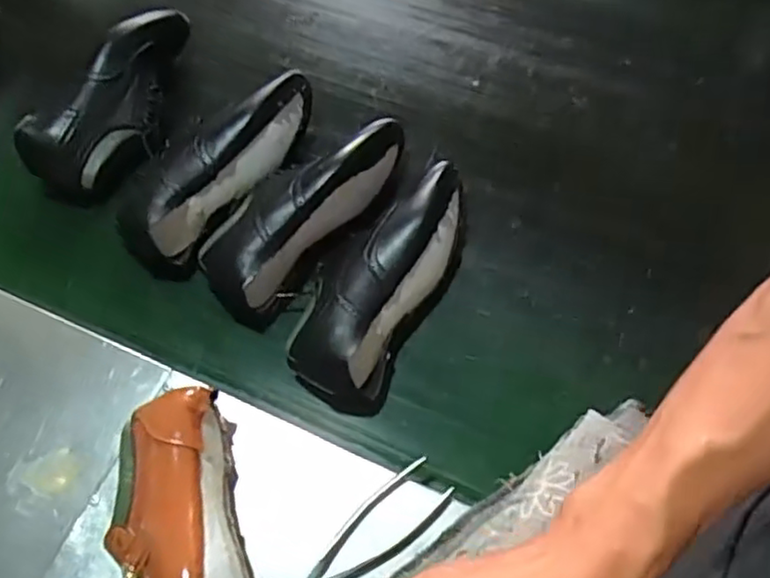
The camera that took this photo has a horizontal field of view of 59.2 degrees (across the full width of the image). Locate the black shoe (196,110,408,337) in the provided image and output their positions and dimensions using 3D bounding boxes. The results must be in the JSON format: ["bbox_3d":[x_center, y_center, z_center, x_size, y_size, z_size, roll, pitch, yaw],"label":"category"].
[{"bbox_3d":[-0.076,-0.090,0.701,0.107,0.077,0.263,40,70,20],"label":"black shoe"}]

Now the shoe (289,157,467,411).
[{"bbox_3d":[0.009,-0.015,0.655,0.092,0.081,0.265,25,65,14],"label":"shoe"}]

